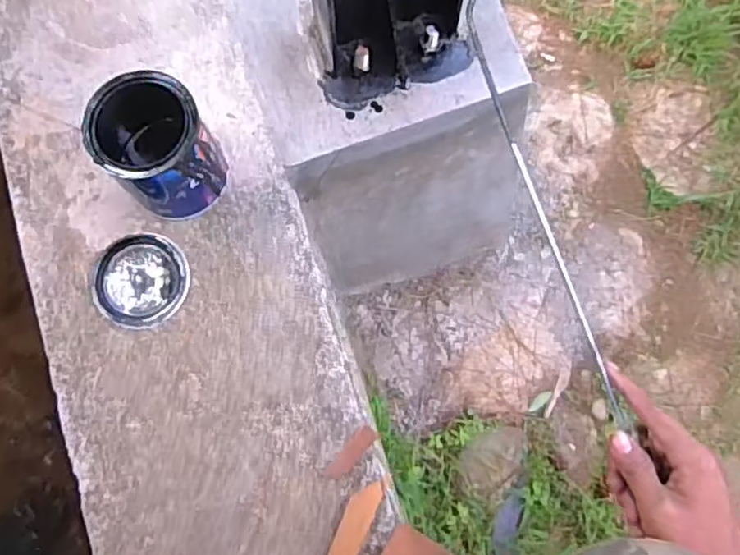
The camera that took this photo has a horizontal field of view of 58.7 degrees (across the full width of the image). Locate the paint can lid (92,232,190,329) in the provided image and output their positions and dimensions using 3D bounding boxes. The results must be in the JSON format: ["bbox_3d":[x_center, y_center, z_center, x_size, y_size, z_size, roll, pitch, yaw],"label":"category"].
[{"bbox_3d":[-0.248,0.003,0.712,0.100,0.006,0.100,0,76,0],"label":"paint can lid"}]

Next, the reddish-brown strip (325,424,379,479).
[{"bbox_3d":[-0.019,0.176,0.658,0.018,0.004,0.063,41,80,9],"label":"reddish-brown strip"}]

